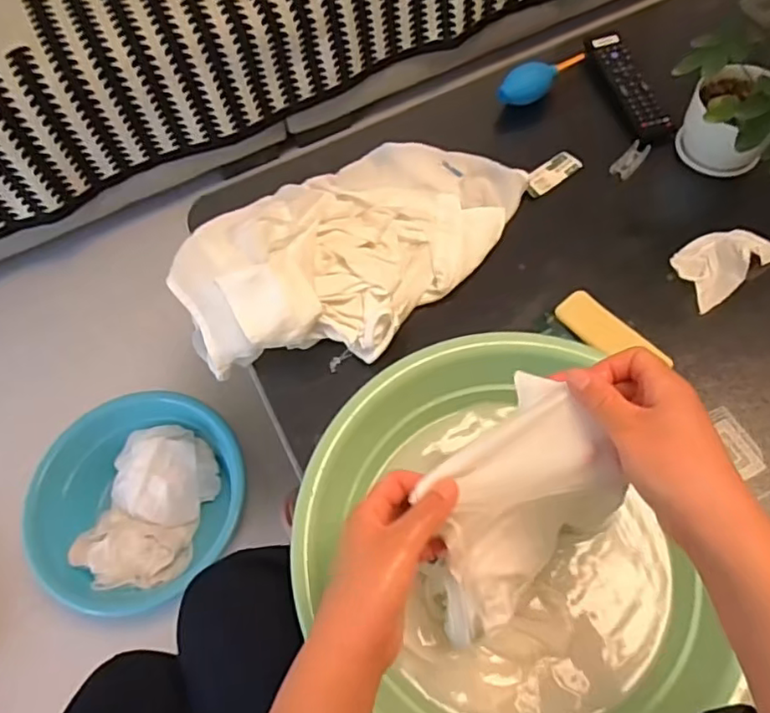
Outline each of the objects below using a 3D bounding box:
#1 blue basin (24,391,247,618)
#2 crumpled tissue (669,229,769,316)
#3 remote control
[{"bbox_3d":[-0.395,0.230,1.003,0.330,0.134,0.310,-2,63,3],"label":"blue basin"},{"bbox_3d":[0.385,-0.114,0.696,0.121,0.031,0.079,-32,65,-12],"label":"crumpled tissue"},{"bbox_3d":[0.327,-0.367,0.817,0.053,0.016,0.190,-15,63,-4],"label":"remote control"}]

